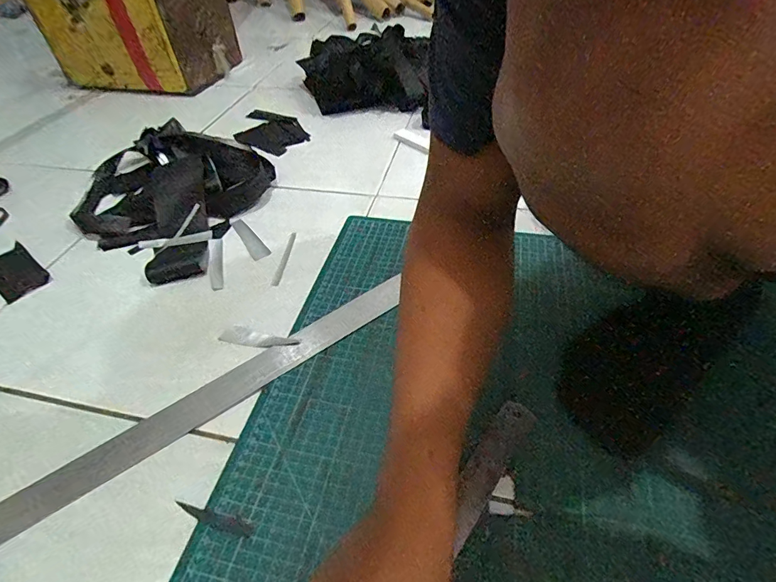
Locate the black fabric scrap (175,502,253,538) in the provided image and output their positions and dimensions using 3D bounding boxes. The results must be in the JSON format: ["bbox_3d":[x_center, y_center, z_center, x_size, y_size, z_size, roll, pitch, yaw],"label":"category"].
[{"bbox_3d":[-0.138,0.179,0.327,0.067,0.004,0.010,10,47,12],"label":"black fabric scrap"}]

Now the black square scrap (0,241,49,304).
[{"bbox_3d":[-0.494,-0.027,0.545,0.109,0.010,0.052,32,60,23],"label":"black square scrap"}]

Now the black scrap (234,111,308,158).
[{"bbox_3d":[-0.230,-0.312,0.795,0.119,0.015,0.187,-22,49,-18],"label":"black scrap"}]

